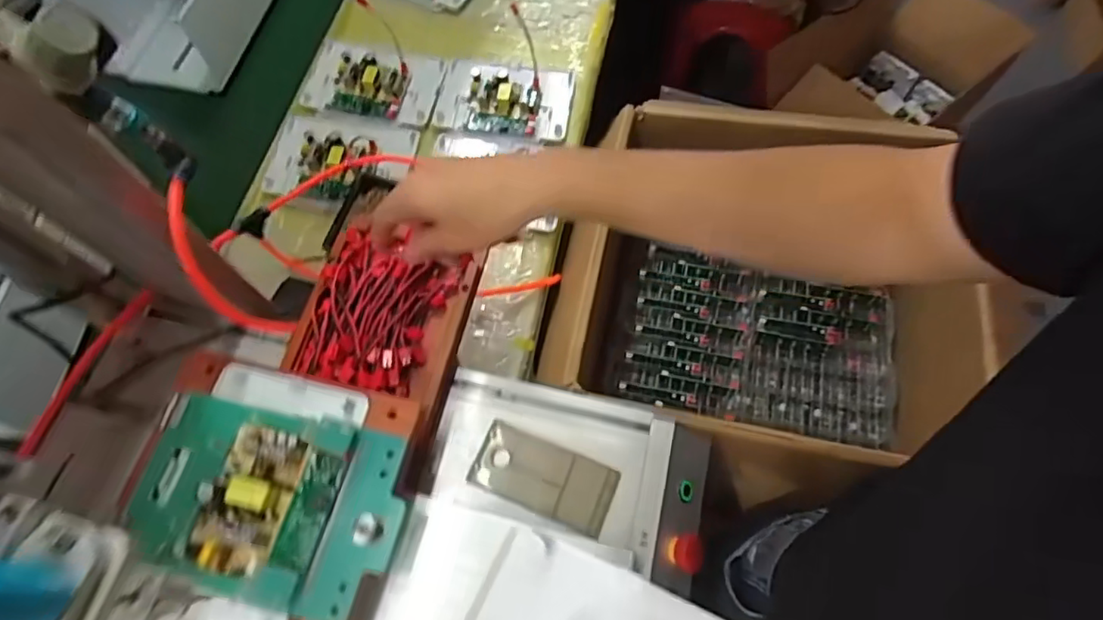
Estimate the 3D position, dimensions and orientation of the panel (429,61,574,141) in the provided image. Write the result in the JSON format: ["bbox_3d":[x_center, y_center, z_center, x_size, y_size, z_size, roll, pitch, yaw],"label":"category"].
[{"bbox_3d":[-0.062,-0.306,0.851,0.187,0.034,0.143,6,66,3],"label":"panel"}]

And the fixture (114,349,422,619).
[{"bbox_3d":[-0.217,0.137,0.440,0.205,0.035,0.195,12,66,5],"label":"fixture"}]

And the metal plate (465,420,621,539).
[{"bbox_3d":[-0.006,0.141,0.510,0.119,0.008,0.057,21,66,9],"label":"metal plate"}]

